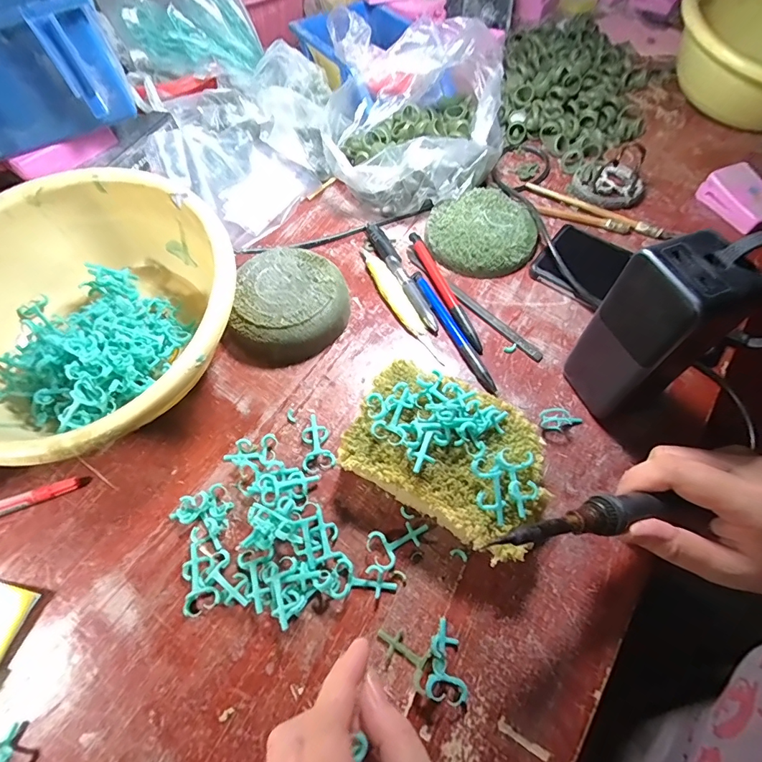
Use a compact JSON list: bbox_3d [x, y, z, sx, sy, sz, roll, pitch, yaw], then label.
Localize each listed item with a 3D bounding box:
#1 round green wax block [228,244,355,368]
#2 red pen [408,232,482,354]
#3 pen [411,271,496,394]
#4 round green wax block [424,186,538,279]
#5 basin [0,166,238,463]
[{"bbox_3d":[-0.079,-0.065,0.364,0.099,0.035,0.102,7,62,6],"label":"round green wax block"},{"bbox_3d":[0.059,-0.085,0.384,0.011,0.011,0.142,-19,62,-9],"label":"red pen"},{"bbox_3d":[0.061,-0.046,0.365,0.010,0.007,0.138,-22,63,-10],"label":"pen"},{"bbox_3d":[0.098,-0.146,0.414,0.102,0.023,0.097,-1,61,2],"label":"round green wax block"},{"bbox_3d":[-0.217,-0.043,0.319,0.220,0.095,0.217,-1,61,2],"label":"basin"}]

